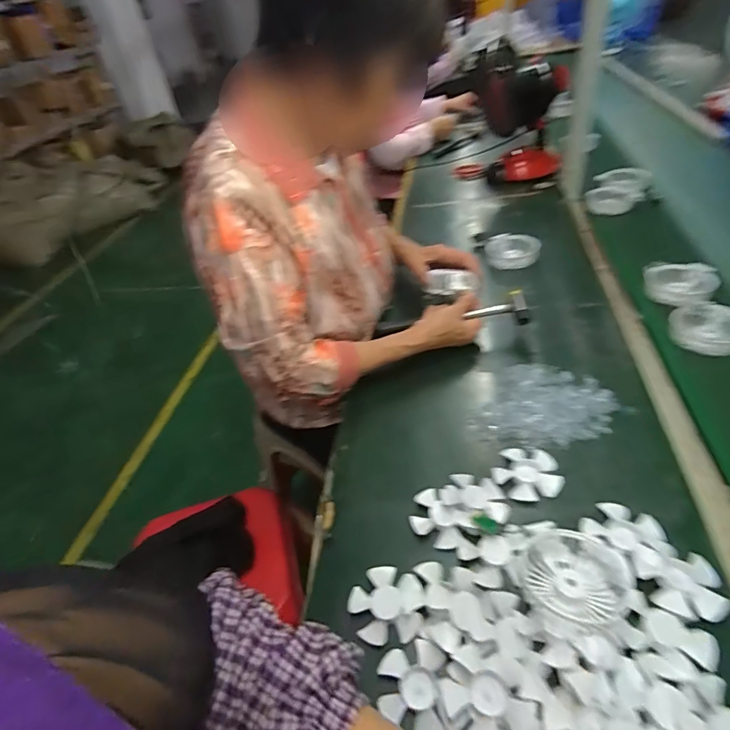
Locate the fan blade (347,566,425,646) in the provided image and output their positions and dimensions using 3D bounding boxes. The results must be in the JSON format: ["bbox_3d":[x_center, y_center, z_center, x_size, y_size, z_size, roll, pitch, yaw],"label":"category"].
[{"bbox_3d":[0.021,0.230,0.433,0.071,0.015,0.071,-12,35,9],"label":"fan blade"}]

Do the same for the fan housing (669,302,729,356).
[{"bbox_3d":[0.504,-0.052,0.656,0.094,0.036,0.098,-35,46,-26],"label":"fan housing"}]

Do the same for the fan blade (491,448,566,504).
[{"bbox_3d":[0.186,0.125,0.515,0.072,0.010,0.069,-5,42,5],"label":"fan blade"}]

